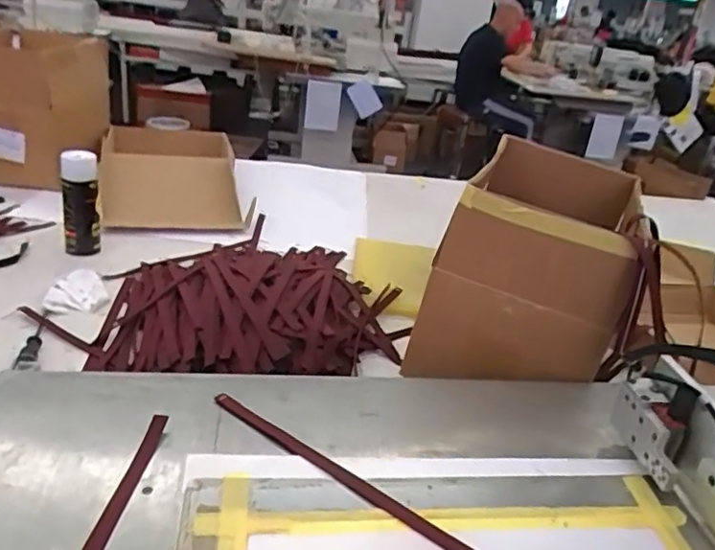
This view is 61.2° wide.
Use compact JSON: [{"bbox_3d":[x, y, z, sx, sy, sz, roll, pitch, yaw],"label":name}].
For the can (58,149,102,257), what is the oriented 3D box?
[{"bbox_3d":[-0.525,-0.131,1.149,0.066,0.194,0.061,-4,28,-22],"label":"can"}]

